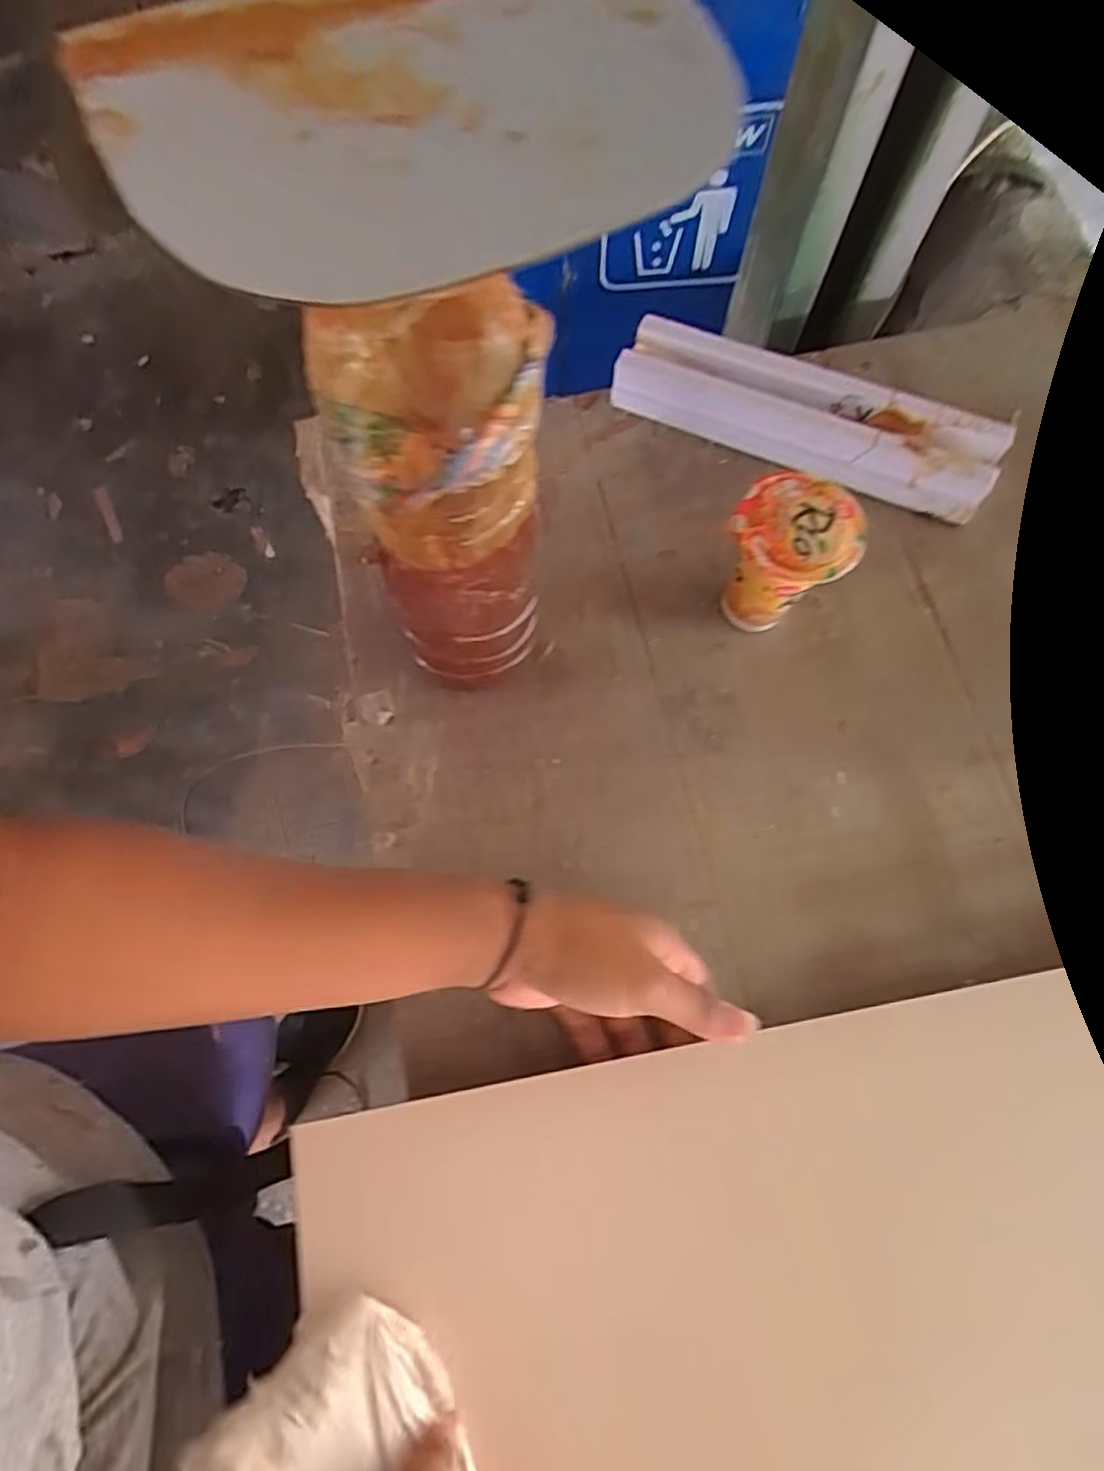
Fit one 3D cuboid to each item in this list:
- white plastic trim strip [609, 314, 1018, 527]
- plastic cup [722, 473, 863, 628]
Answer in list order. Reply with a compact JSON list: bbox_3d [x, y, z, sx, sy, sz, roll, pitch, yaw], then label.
[{"bbox_3d":[0.180,-0.231,0.505,0.271,0.020,0.074,21,99,9],"label":"white plastic trim strip"},{"bbox_3d":[0.140,-0.102,0.438,0.068,0.100,0.063,0,71,0],"label":"plastic cup"}]

